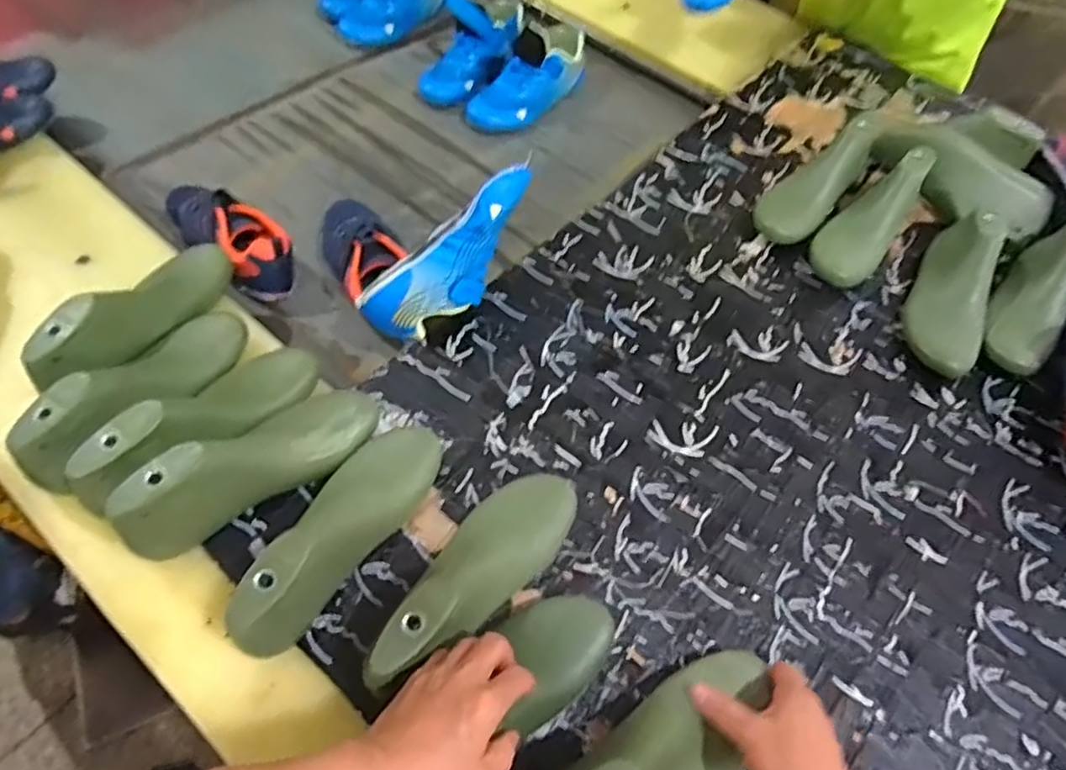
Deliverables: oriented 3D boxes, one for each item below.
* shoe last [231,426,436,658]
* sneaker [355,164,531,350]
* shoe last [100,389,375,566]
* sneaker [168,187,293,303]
[{"bbox_3d":[-0.159,0.116,0.536,0.075,0.080,0.221,26,46,13],"label":"shoe last"},{"bbox_3d":[-0.081,-0.134,0.679,0.075,0.073,0.213,41,92,21],"label":"sneaker"},{"bbox_3d":[-0.237,0.054,0.551,0.217,0.074,0.076,-33,65,-23],"label":"shoe last"},{"bbox_3d":[-0.360,-0.177,0.772,0.192,0.074,0.083,36,61,16],"label":"sneaker"}]

